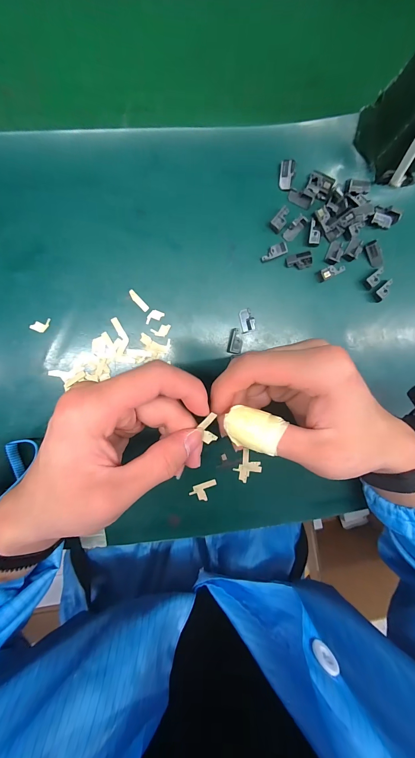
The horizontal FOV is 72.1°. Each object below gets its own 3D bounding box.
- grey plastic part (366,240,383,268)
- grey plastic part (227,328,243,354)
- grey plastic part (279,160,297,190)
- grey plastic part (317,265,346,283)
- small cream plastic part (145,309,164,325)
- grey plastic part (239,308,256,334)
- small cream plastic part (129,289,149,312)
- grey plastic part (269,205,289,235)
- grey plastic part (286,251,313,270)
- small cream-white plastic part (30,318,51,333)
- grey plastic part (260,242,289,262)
[{"bbox_3d":[0.152,-0.114,0.259,0.011,0.004,0.023,-24,98,-2],"label":"grey plastic part"},{"bbox_3d":[0.026,-0.034,0.258,0.013,0.004,0.022,12,95,-6],"label":"grey plastic part"},{"bbox_3d":[0.069,-0.177,0.246,0.012,0.008,0.020,1,96,-5],"label":"grey plastic part"},{"bbox_3d":[0.111,-0.096,0.257,0.021,0.009,0.010,-25,98,-2],"label":"grey plastic part"},{"bbox_3d":[-0.047,-0.054,0.252,0.017,0.004,0.010,-43,98,0],"label":"small cream plastic part"},{"bbox_3d":[0.036,-0.053,0.258,0.013,0.004,0.021,-15,97,-4],"label":"grey plastic part"},{"bbox_3d":[-0.060,-0.068,0.250,0.006,0.004,0.022,-44,98,0],"label":"small cream plastic part"},{"bbox_3d":[0.065,-0.141,0.253,0.012,0.005,0.022,39,91,-8],"label":"grey plastic part"},{"bbox_3d":[0.083,-0.105,0.255,0.022,0.008,0.013,-13,97,-4],"label":"grey plastic part"},{"bbox_3d":[-0.143,-0.045,0.244,0.018,0.004,0.010,-18,97,-3],"label":"small cream-white plastic part"},{"bbox_3d":[0.060,-0.113,0.254,0.025,0.007,0.010,-22,97,-3],"label":"grey plastic part"}]

